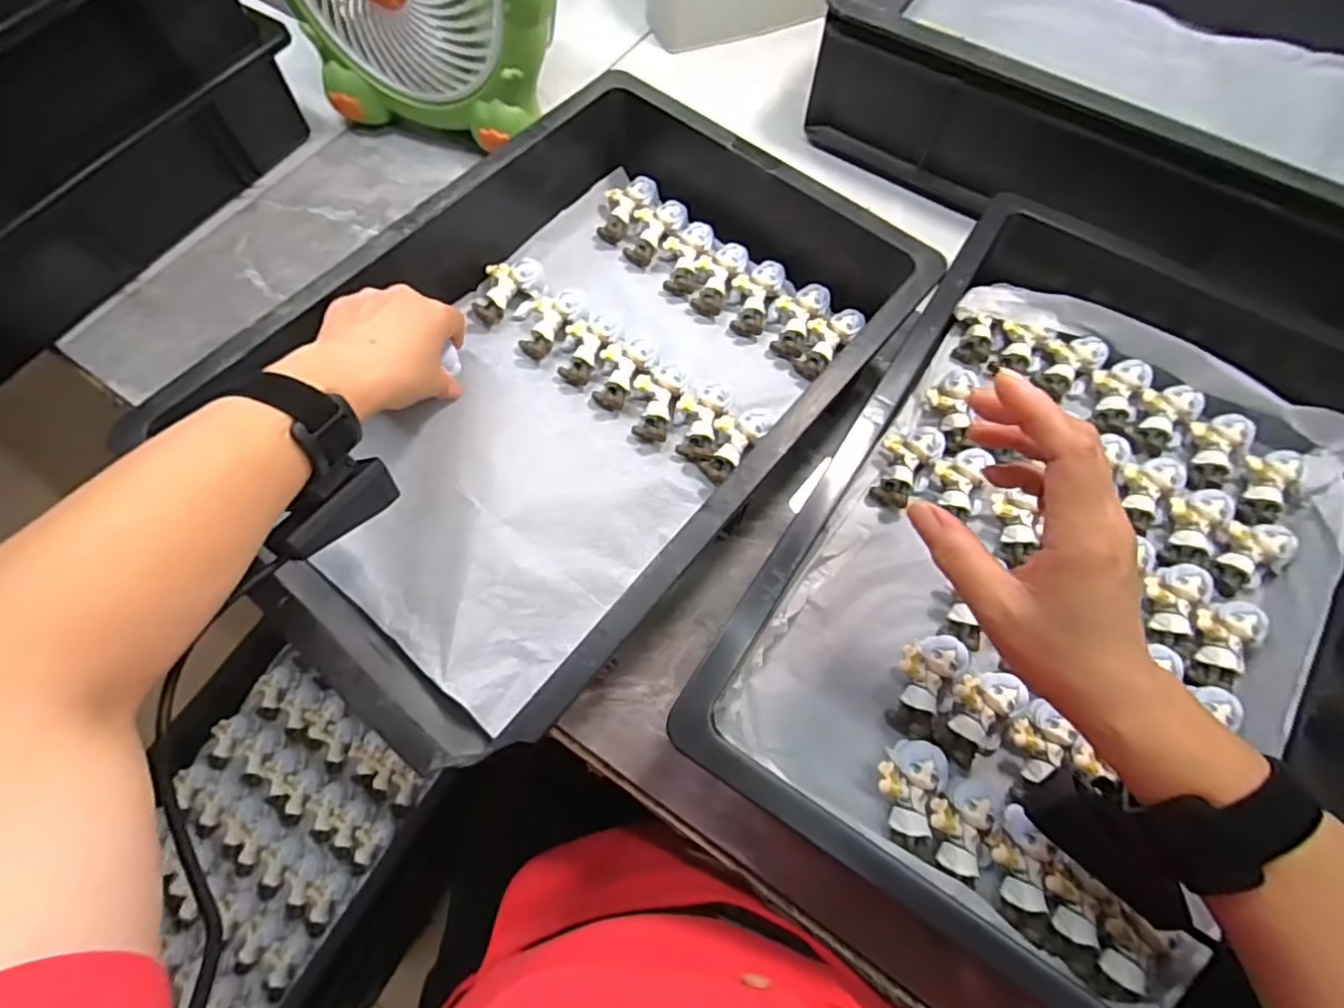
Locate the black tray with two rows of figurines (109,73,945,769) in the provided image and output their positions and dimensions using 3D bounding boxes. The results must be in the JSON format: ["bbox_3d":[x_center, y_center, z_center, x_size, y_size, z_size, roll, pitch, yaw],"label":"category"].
[{"bbox_3d":[-0.058,-0.091,0.423,0.292,0.094,0.453,38,72,14],"label":"black tray with two rows of figurines"}]

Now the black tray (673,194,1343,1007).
[{"bbox_3d":[0.255,0.022,0.391,0.310,0.099,0.479,31,70,12],"label":"black tray"}]

